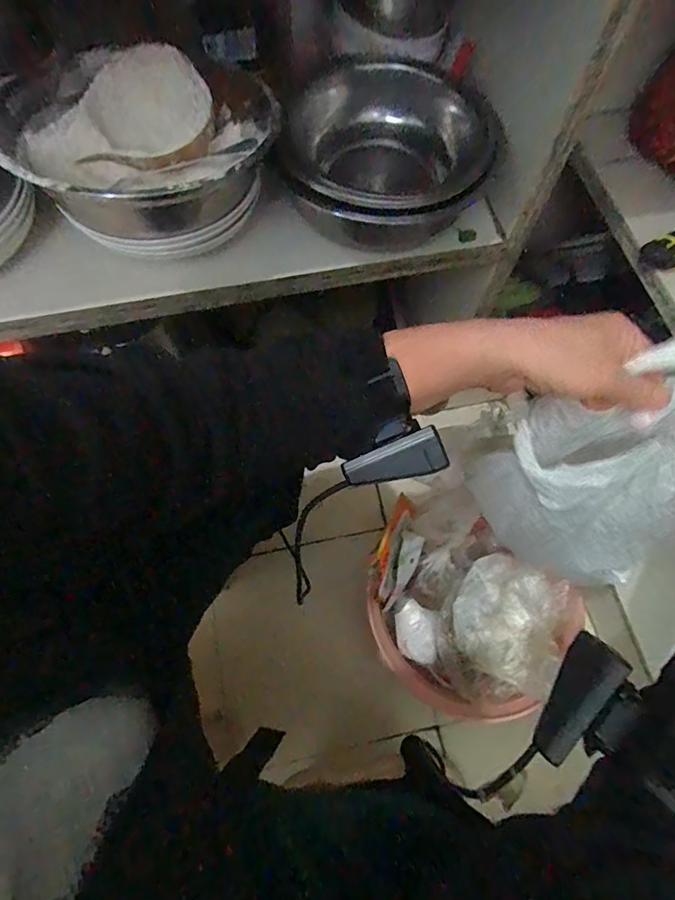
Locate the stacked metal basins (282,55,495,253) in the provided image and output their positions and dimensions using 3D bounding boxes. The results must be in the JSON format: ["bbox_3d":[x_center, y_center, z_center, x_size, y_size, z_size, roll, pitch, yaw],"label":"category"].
[{"bbox_3d":[0.051,-0.295,0.492,0.193,0.076,0.212,1,68,-2],"label":"stacked metal basins"}]

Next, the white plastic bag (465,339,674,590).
[{"bbox_3d":[0.213,0.023,0.393,0.150,0.263,0.078,41,72,14],"label":"white plastic bag"}]

